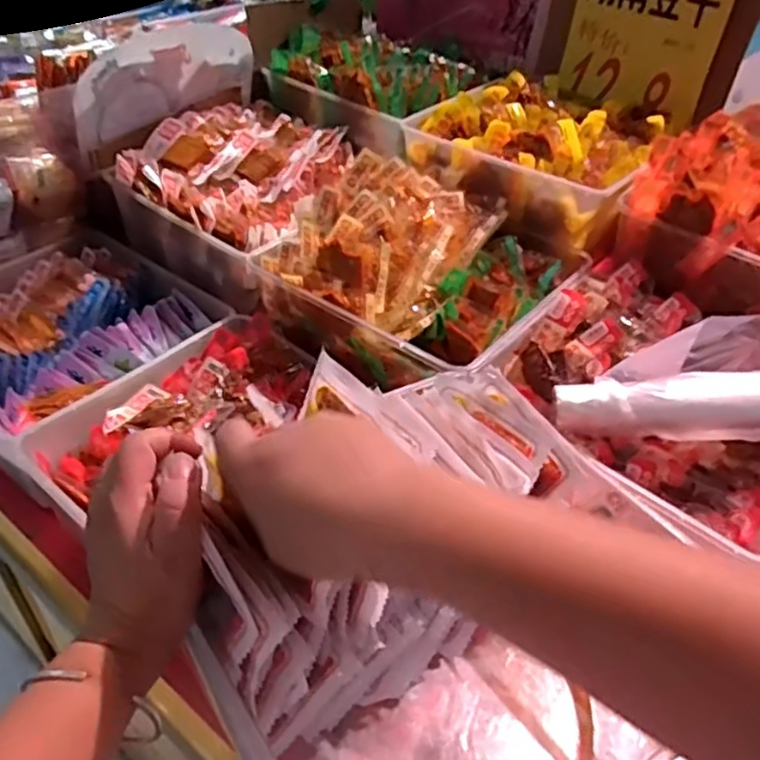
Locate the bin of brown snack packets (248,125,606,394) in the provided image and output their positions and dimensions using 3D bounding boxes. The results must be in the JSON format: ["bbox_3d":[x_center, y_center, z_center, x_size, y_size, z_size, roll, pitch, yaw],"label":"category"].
[{"bbox_3d":[0.045,-0.154,0.799,0.327,0.133,0.313,30,48,25],"label":"bin of brown snack packets"}]

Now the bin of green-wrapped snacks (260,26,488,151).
[{"bbox_3d":[-0.008,-0.464,1.043,0.279,0.098,0.247,30,48,25],"label":"bin of green-wrapped snacks"}]

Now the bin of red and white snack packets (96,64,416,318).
[{"bbox_3d":[-0.169,-0.273,0.936,0.305,0.142,0.317,33,49,27],"label":"bin of red and white snack packets"}]

